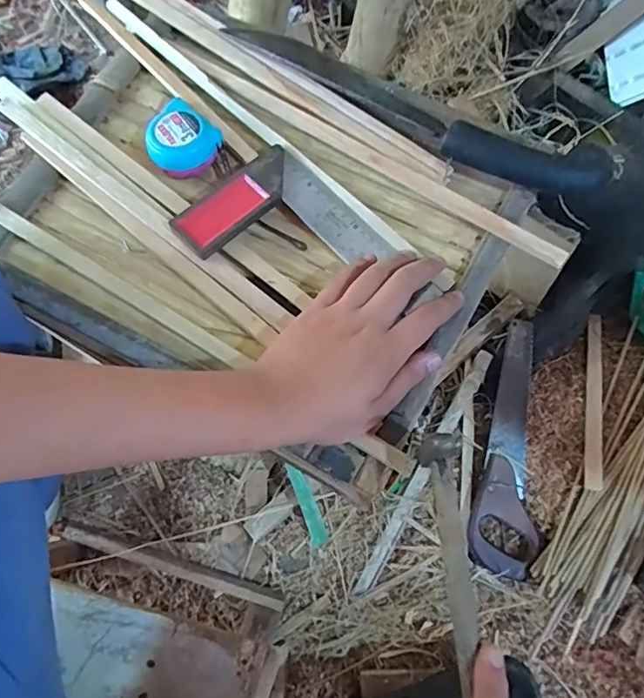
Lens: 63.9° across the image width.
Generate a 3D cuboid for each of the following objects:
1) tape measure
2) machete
[{"bbox_3d":[-0.120,-0.177,0.443,0.057,0.027,0.057,-42,78,-15],"label":"tape measure"},{"bbox_3d":[0.072,-0.216,0.447,0.352,0.026,0.062,28,74,8],"label":"machete"}]

